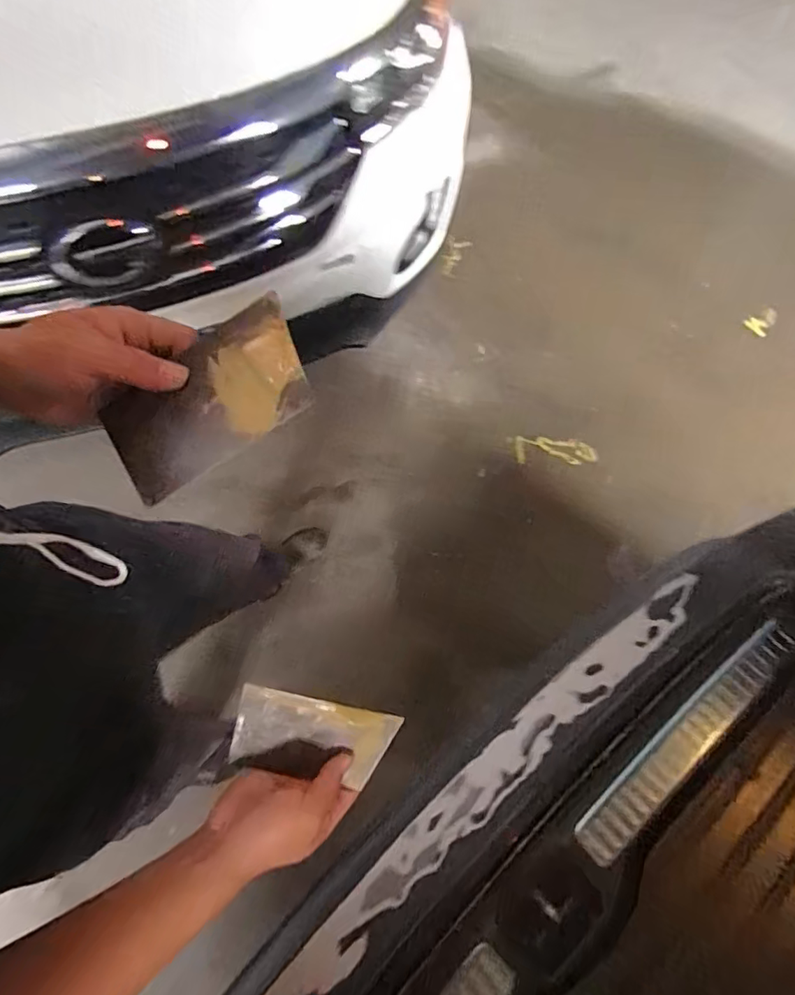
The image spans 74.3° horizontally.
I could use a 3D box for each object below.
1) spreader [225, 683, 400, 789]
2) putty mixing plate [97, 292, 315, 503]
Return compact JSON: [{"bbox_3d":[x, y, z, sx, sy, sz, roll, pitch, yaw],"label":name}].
[{"bbox_3d":[-0.074,0.213,0.462,0.134,0.008,0.069,13,95,-2],"label":"spreader"},{"bbox_3d":[-0.117,-0.058,0.322,0.134,0.007,0.071,-31,82,9],"label":"putty mixing plate"}]

